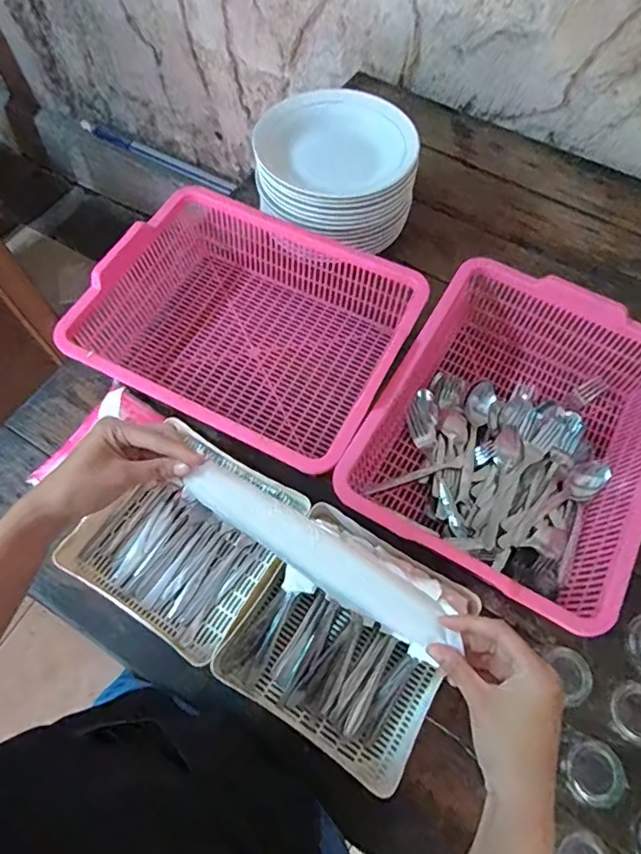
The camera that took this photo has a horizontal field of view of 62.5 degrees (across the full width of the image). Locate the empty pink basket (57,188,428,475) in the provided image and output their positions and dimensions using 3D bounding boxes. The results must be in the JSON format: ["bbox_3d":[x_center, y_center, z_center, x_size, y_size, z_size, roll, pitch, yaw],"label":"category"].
[{"bbox_3d":[-0.084,-0.141,0.712,0.387,0.112,0.334,24,67,11],"label":"empty pink basket"}]

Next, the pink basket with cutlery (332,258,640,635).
[{"bbox_3d":[0.233,0.004,0.641,0.304,0.105,0.380,29,67,12],"label":"pink basket with cutlery"}]

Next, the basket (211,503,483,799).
[{"bbox_3d":[0.031,0.224,0.564,0.216,0.067,0.216,30,68,13],"label":"basket"}]

